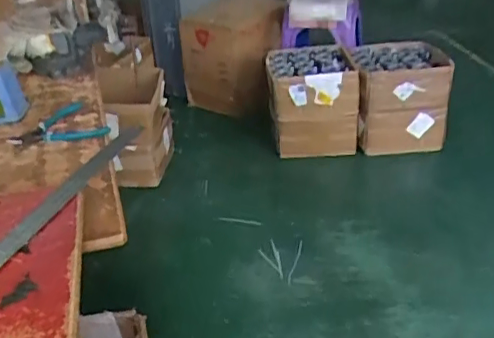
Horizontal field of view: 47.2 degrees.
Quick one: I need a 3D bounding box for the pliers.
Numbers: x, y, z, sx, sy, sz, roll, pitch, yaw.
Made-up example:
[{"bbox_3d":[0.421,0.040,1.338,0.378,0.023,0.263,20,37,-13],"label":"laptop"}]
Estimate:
[{"bbox_3d":[-0.318,-0.067,0.932,0.140,0.021,0.161,-20,34,-27],"label":"pliers"}]

